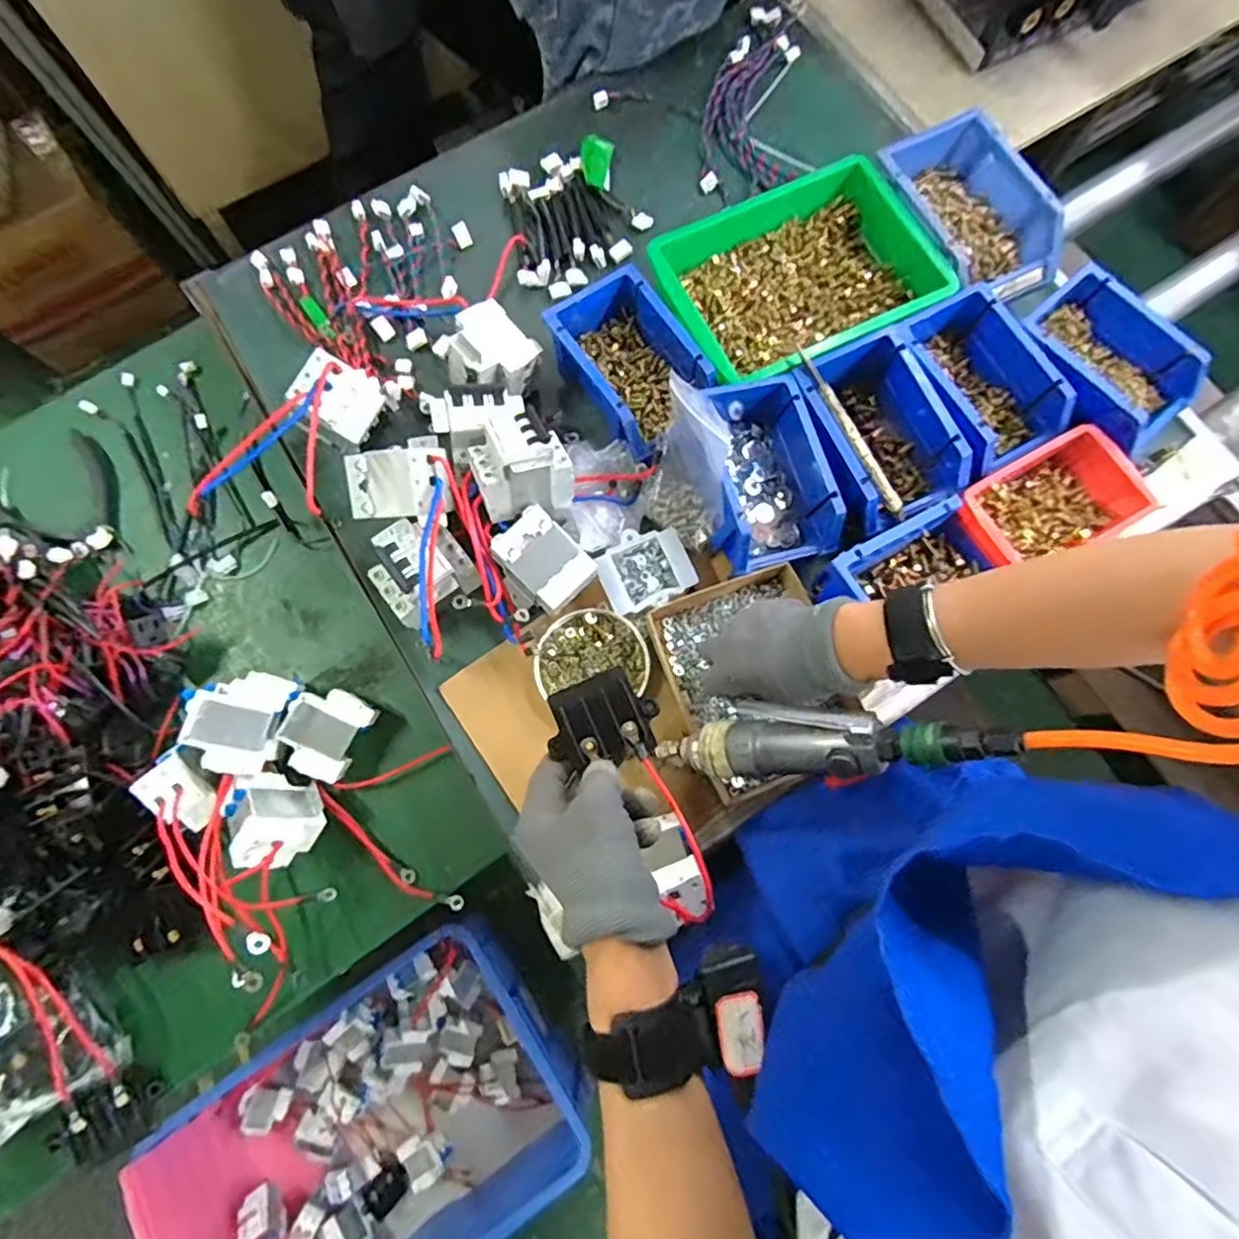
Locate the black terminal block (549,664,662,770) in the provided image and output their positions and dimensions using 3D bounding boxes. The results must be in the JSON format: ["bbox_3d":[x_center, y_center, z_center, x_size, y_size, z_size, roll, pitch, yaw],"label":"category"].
[{"bbox_3d":[-0.012,0.068,0.430,0.073,0.016,0.060,-23,78,-5],"label":"black terminal block"}]

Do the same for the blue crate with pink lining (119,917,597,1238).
[{"bbox_3d":[-0.381,0.864,1.055,0.639,0.220,0.463,-34,79,-7],"label":"blue crate with pink lining"}]

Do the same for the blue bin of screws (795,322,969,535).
[{"bbox_3d":[0.232,-0.171,0.574,0.103,0.064,0.165,-24,78,-5],"label":"blue bin of screws"}]

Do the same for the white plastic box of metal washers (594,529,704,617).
[{"bbox_3d":[0.022,-0.044,0.562,0.077,0.023,0.070,-25,78,-6],"label":"white plastic box of metal washers"}]

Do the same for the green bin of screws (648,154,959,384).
[{"bbox_3d":[0.166,-0.331,0.626,0.251,0.072,0.194,-26,79,-6],"label":"green bin of screws"}]

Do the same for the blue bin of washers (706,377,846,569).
[{"bbox_3d":[0.124,-0.134,0.556,0.102,0.062,0.173,-15,78,-3],"label":"blue bin of washers"}]

